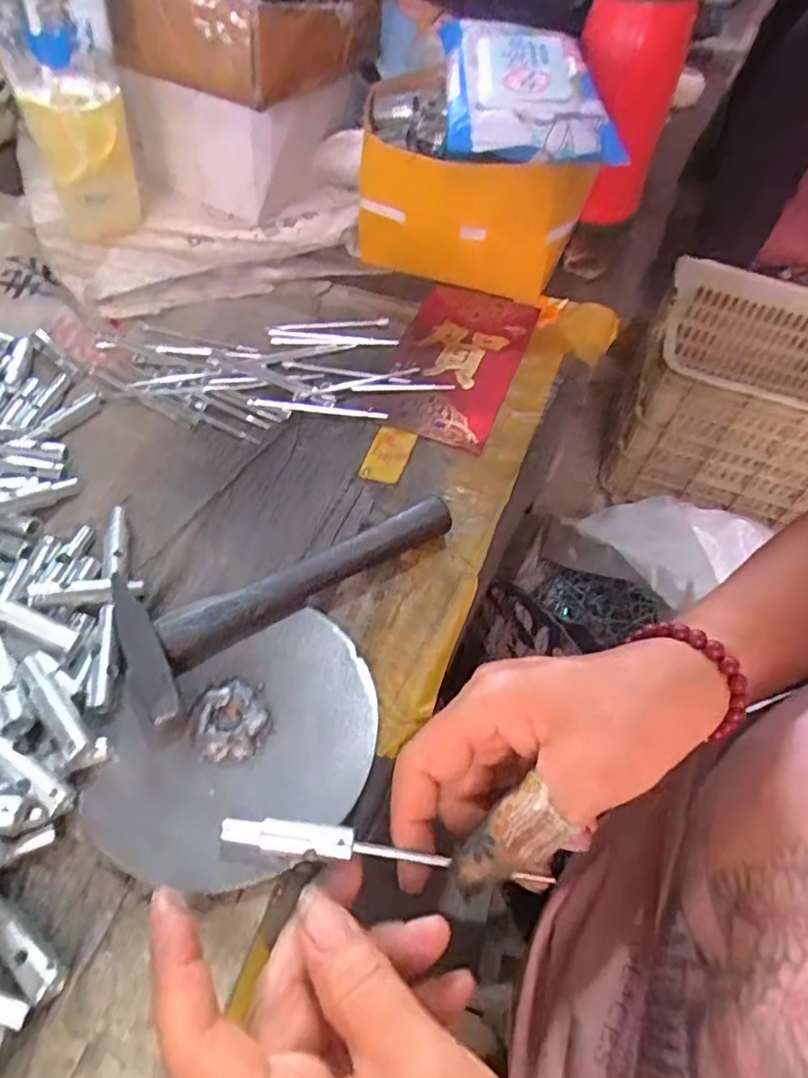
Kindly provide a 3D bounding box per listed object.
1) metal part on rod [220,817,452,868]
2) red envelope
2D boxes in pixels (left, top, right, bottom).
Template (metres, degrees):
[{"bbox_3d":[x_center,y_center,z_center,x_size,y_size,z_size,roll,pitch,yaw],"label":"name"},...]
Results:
[{"bbox_3d":[-0.026,0.117,0.239,0.088,0.006,0.011,9,55,-2],"label":"metal part on rod"},{"bbox_3d":[0.037,-0.129,0.432,0.082,0.005,0.163,19,55,8],"label":"red envelope"}]

